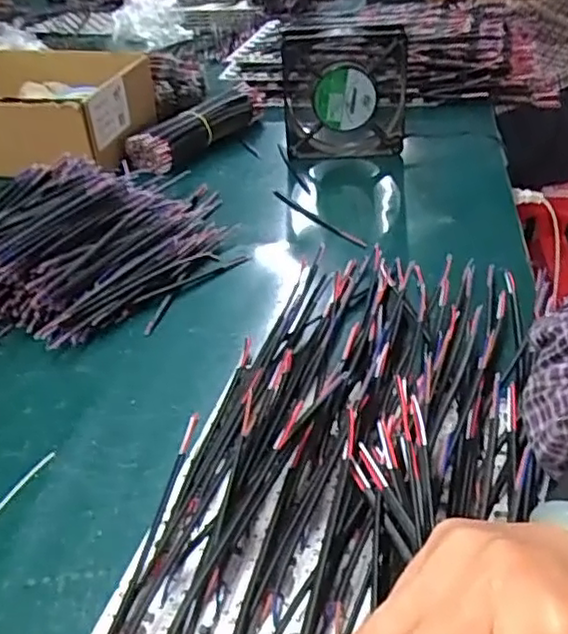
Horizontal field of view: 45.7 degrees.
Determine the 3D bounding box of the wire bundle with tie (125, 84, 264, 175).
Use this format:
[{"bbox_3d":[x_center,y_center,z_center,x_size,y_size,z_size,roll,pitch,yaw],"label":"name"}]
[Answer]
[{"bbox_3d":[-0.092,-0.204,0.723,0.054,0.043,0.180,20,40,32],"label":"wire bundle with tie"}]

